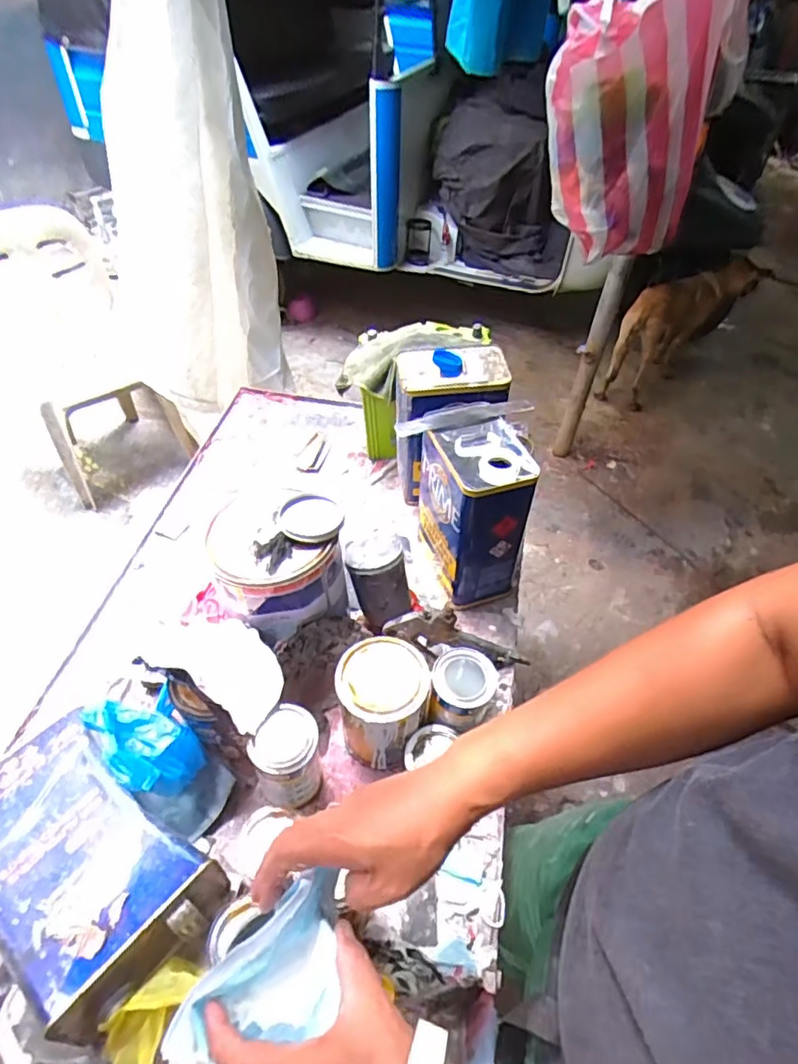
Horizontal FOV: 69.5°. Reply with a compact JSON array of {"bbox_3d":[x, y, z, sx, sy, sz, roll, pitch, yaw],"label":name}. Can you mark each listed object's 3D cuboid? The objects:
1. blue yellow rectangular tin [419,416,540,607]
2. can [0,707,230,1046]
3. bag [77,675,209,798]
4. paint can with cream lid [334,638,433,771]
[{"bbox_3d":[0.102,-0.026,0.832,0.113,0.247,0.164,-13,52,-16],"label":"blue yellow rectangular tin"},{"bbox_3d":[-0.314,0.321,0.571,0.262,0.097,0.162,37,56,24],"label":"can"},{"bbox_3d":[-0.270,0.225,0.620,0.084,0.079,0.109,-29,57,-26],"label":"bag"},{"bbox_3d":[-0.021,0.207,0.699,0.104,0.134,0.104,3,49,-3],"label":"paint can with cream lid"}]

